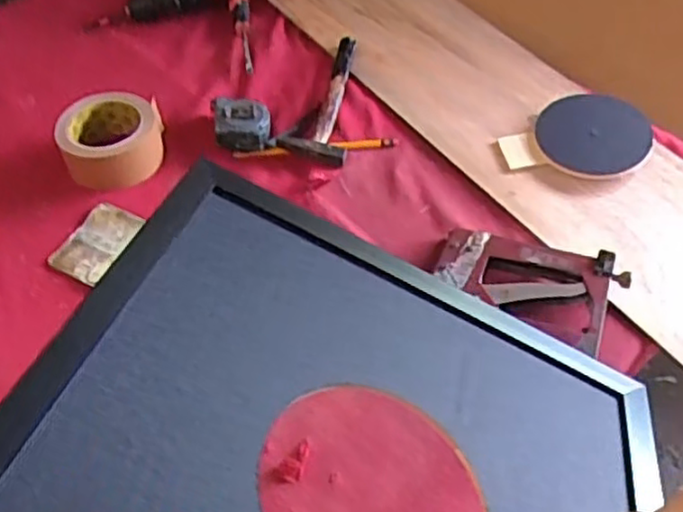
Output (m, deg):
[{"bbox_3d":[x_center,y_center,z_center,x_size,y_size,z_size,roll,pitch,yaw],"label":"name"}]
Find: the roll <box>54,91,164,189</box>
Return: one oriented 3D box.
[{"bbox_3d":[-0.250,-0.123,0.779,0.111,0.048,0.105,-1,54,1],"label":"roll"}]

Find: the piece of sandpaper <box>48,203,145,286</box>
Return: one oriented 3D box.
[{"bbox_3d":[-0.245,-0.016,0.725,0.058,0.006,0.087,25,58,19],"label":"piece of sandpaper"}]

